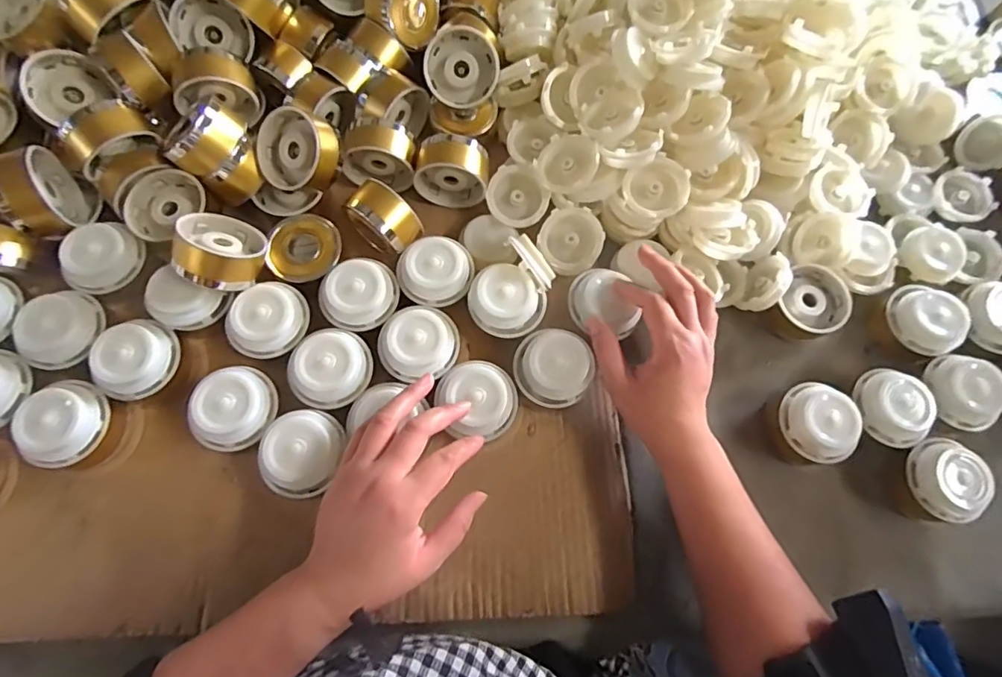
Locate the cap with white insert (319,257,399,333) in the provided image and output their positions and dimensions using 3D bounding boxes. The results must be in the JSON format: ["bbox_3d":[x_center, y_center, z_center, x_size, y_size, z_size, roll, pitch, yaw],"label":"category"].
[{"bbox_3d":[-0.119,-0.036,0.451,0.062,0.025,0.056,-36,77,-13],"label":"cap with white insert"}]

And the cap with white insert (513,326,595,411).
[{"bbox_3d":[0.043,0.024,0.447,0.064,0.020,0.064,21,103,11],"label":"cap with white insert"}]

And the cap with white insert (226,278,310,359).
[{"bbox_3d":[-0.191,-0.015,0.442,0.056,0.025,0.063,36,74,9],"label":"cap with white insert"}]

